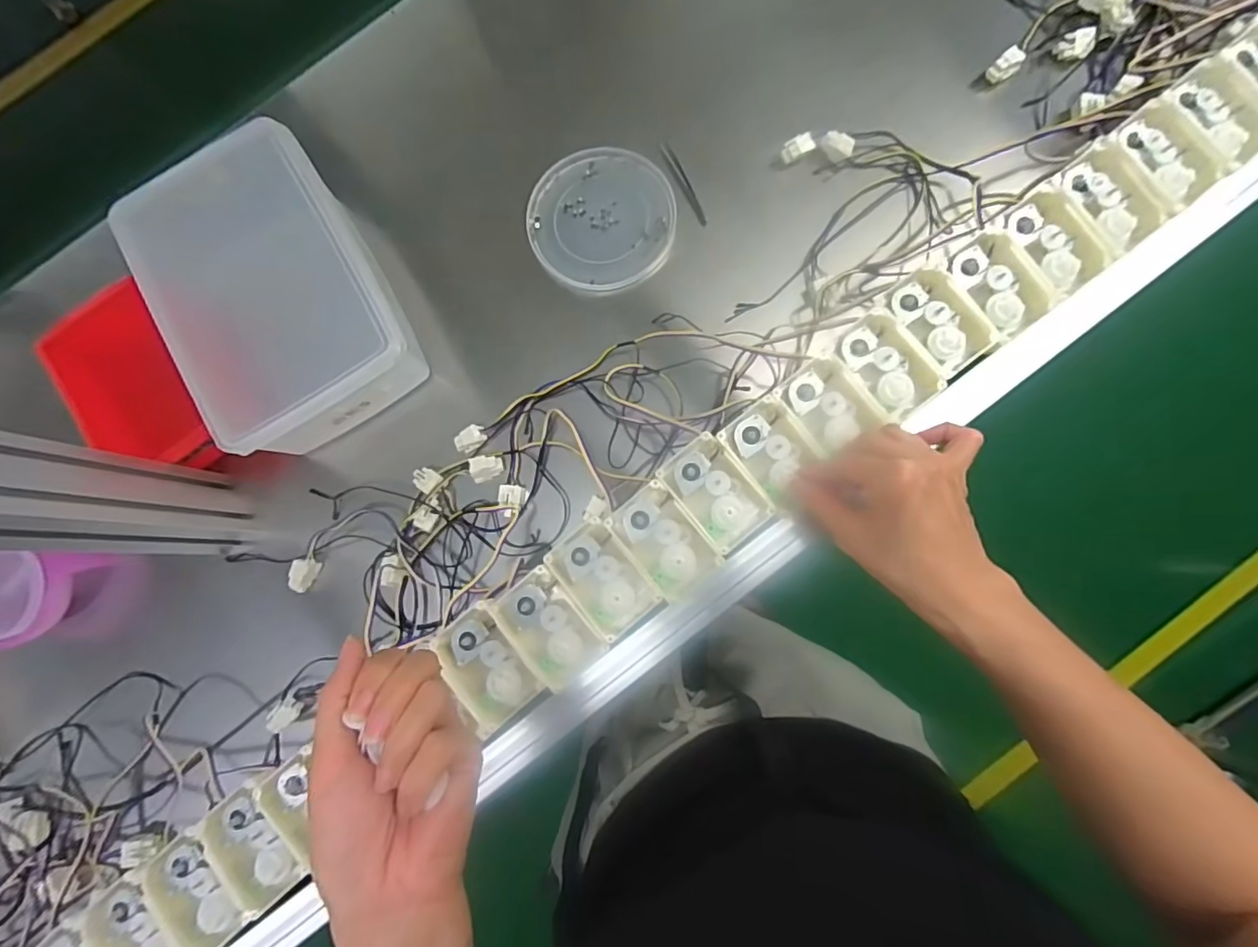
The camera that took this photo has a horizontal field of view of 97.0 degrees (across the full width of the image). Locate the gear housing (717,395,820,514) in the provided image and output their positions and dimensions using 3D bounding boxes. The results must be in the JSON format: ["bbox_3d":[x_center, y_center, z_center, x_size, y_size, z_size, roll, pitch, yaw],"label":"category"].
[{"bbox_3d":[0.105,-0.014,0.409,0.054,0.021,0.070,-35,80,-1],"label":"gear housing"}]

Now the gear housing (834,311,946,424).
[{"bbox_3d":[0.190,-0.075,0.422,0.053,0.036,0.077,-40,80,-2],"label":"gear housing"}]

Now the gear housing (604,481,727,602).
[{"bbox_3d":[0.025,0.049,0.402,0.050,0.021,0.073,-38,80,-2],"label":"gear housing"}]

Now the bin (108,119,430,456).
[{"bbox_3d":[-0.345,-0.173,0.558,0.191,0.112,0.300,-32,80,-1],"label":"bin"}]

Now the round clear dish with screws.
[{"bbox_3d":[-0.031,-0.284,0.608,0.153,0.023,0.167,-1,81,4],"label":"round clear dish with screws"}]

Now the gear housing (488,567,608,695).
[{"bbox_3d":[-0.057,0.109,0.395,0.047,0.020,0.076,-38,80,-2],"label":"gear housing"}]

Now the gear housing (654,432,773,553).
[{"bbox_3d":[0.062,0.013,0.404,0.050,0.018,0.076,-38,80,-2],"label":"gear housing"}]

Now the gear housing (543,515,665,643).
[{"bbox_3d":[-0.019,0.076,0.400,0.050,0.016,0.076,-39,80,-2],"label":"gear housing"}]

